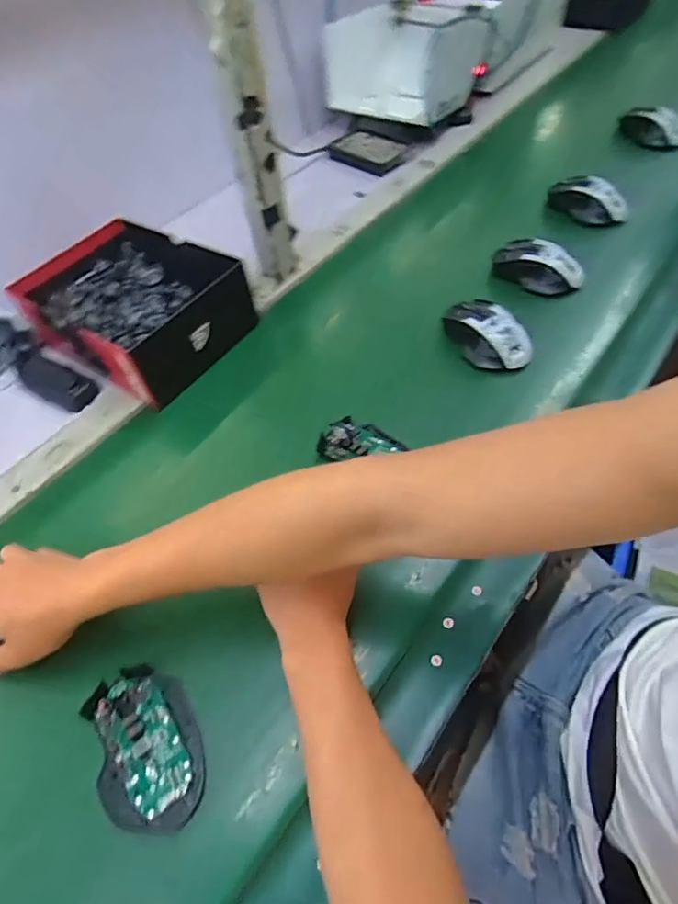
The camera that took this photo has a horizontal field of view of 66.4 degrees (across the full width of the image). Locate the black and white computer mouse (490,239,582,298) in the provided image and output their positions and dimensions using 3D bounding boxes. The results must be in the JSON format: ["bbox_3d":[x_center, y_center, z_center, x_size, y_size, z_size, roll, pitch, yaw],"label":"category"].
[{"bbox_3d":[0.259,-0.245,0.676,0.118,0.038,0.070,15,57,15],"label":"black and white computer mouse"}]

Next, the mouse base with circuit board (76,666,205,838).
[{"bbox_3d":[-0.145,0.218,0.389,0.074,0.013,0.118,-21,54,-21],"label":"mouse base with circuit board"}]

